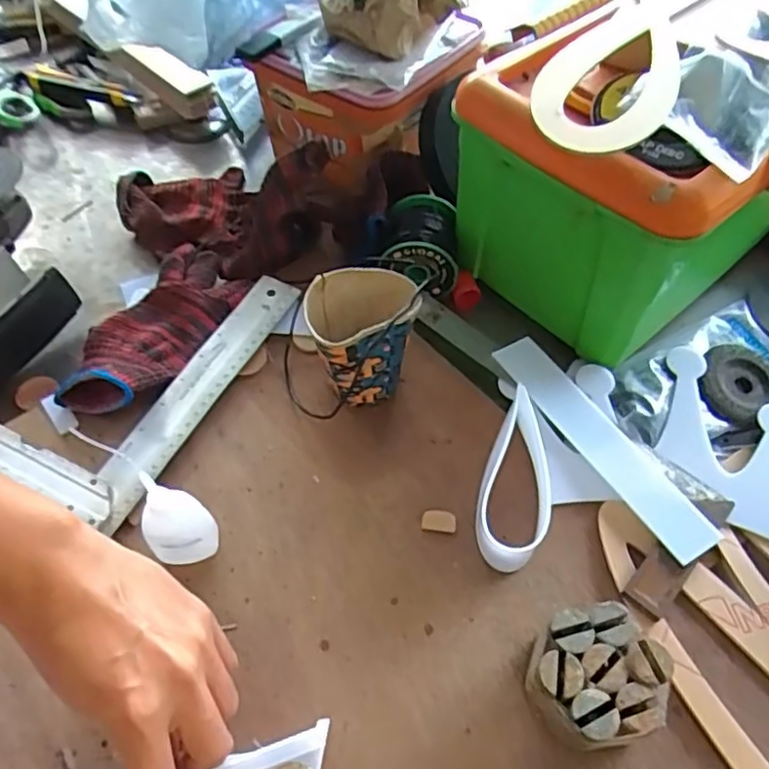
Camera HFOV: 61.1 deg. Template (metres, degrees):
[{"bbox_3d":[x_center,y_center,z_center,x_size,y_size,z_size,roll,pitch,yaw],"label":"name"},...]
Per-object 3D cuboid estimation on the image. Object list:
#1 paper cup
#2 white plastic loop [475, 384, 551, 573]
[{"bbox_3d":[-0.015,-0.033,0.499,0.081,0.094,0.067,-11,55,-7],"label":"paper cup"},{"bbox_3d":[0.097,0.066,0.476,0.051,0.038,0.139,13,56,9],"label":"white plastic loop"}]

